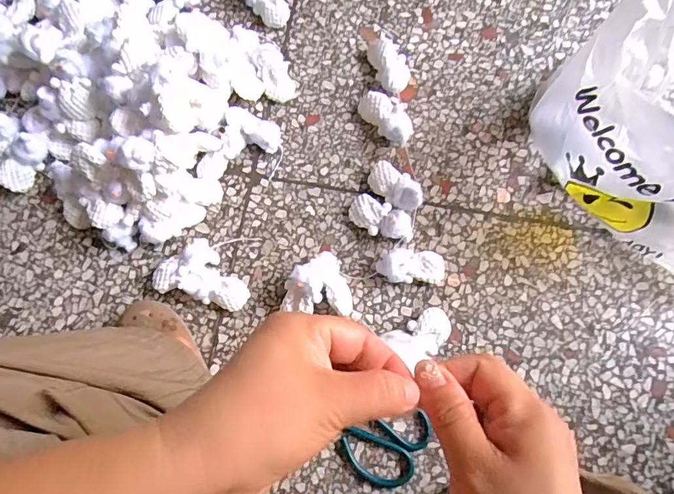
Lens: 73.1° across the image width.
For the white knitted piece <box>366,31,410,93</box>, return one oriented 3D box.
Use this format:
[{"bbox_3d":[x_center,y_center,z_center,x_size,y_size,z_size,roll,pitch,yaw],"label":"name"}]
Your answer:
[{"bbox_3d":[0.079,-0.276,0.682,0.048,0.035,0.104,-16,75,-3],"label":"white knitted piece"}]

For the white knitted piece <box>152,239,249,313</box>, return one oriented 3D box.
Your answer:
[{"bbox_3d":[-0.174,0.035,0.603,0.122,0.035,0.077,14,76,5],"label":"white knitted piece"}]

